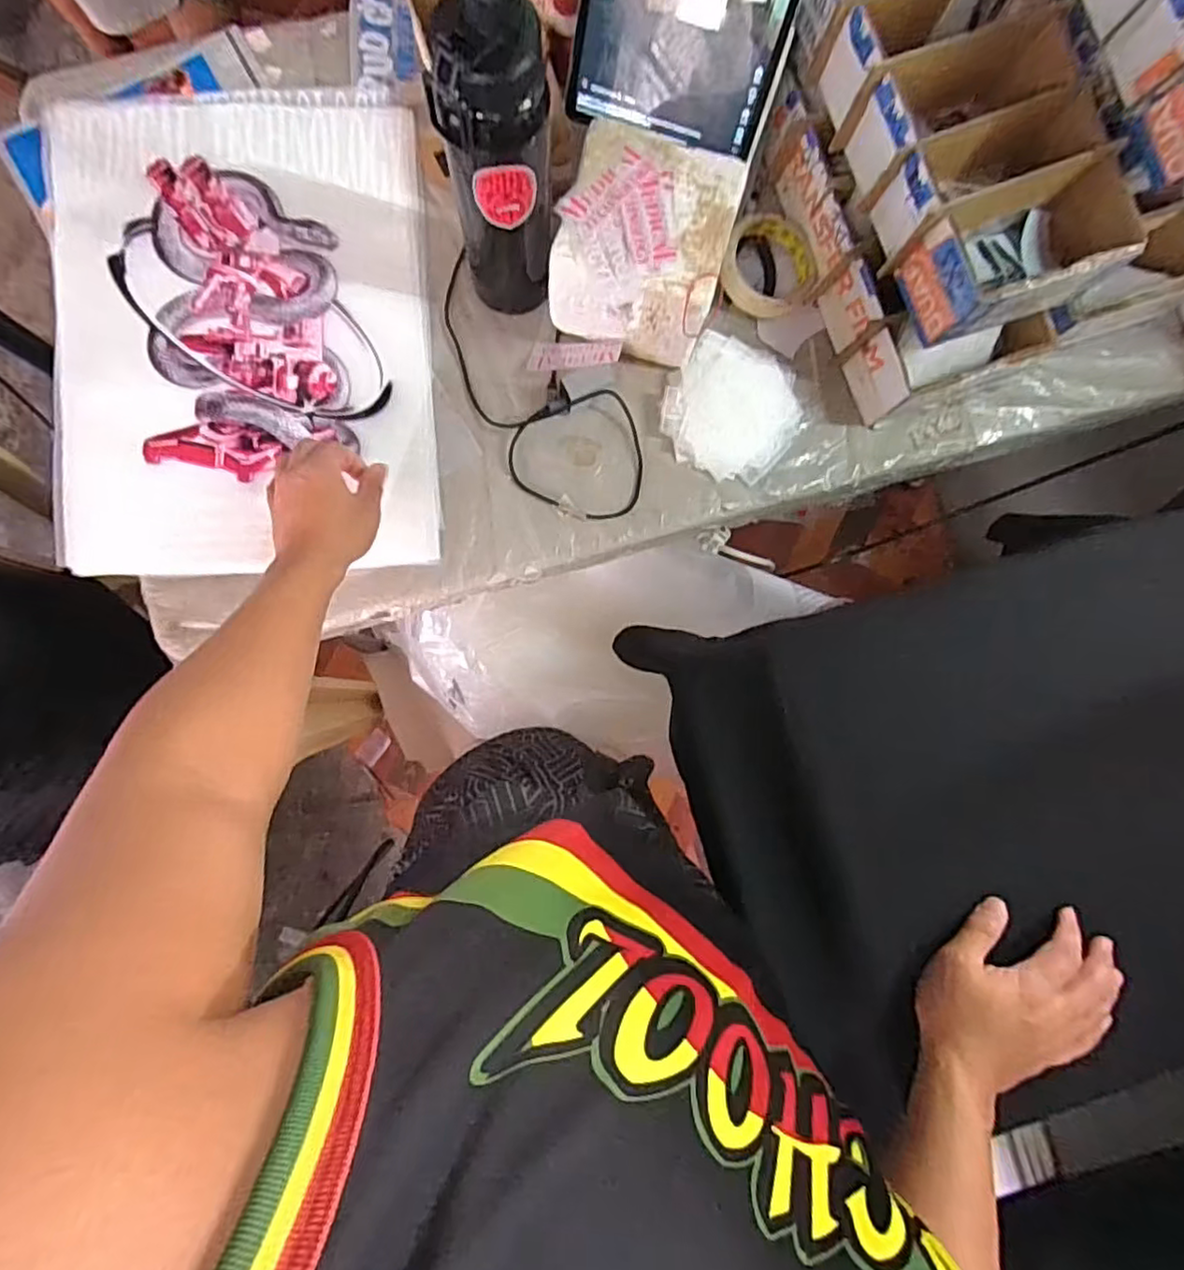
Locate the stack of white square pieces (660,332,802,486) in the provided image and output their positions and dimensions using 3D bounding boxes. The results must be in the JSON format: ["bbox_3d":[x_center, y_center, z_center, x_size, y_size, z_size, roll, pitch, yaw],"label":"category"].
[{"bbox_3d":[0.136,-0.220,0.623,0.126,0.023,0.128,35,84,-1],"label":"stack of white square pieces"}]

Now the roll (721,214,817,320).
[{"bbox_3d":[0.174,-0.367,0.632,0.093,0.026,0.094,0,86,-4],"label":"roll"}]

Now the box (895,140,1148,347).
[{"bbox_3d":[0.362,-0.320,0.535,0.178,0.068,0.089,-22,88,-5],"label":"box"}]

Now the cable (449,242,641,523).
[{"bbox_3d":[-0.064,-0.229,0.612,0.286,0.027,0.128,42,84,0],"label":"cable"}]

